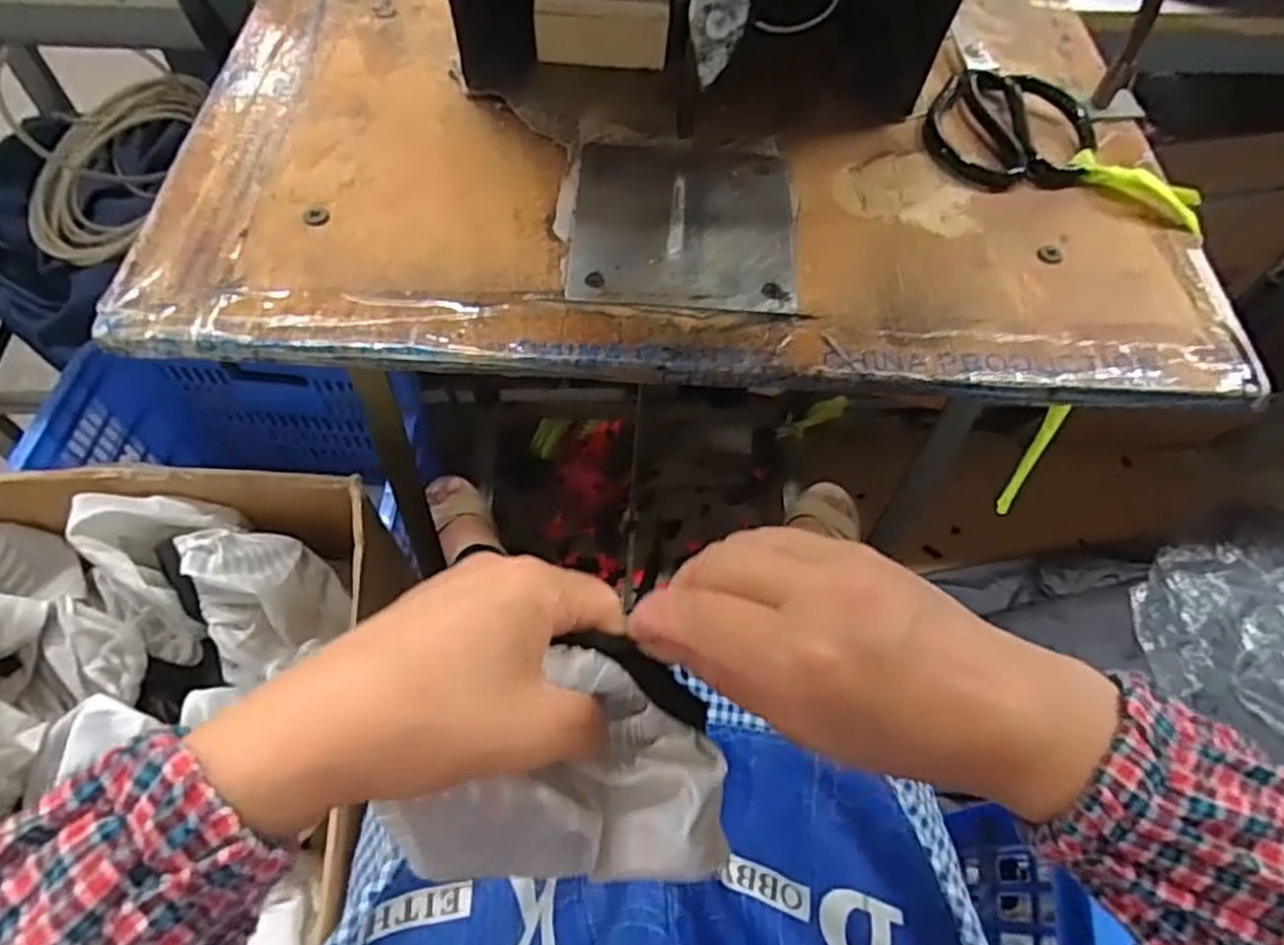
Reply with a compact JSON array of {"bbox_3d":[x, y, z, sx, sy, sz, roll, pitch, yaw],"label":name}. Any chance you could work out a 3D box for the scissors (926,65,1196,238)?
[{"bbox_3d":[0.270,-0.208,0.479,0.172,0.020,0.103,22,61,9],"label":"scissors"}]

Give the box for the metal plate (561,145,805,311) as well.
[{"bbox_3d":[0.025,-0.148,0.436,0.125,0.004,0.130,3,60,-1],"label":"metal plate"}]

